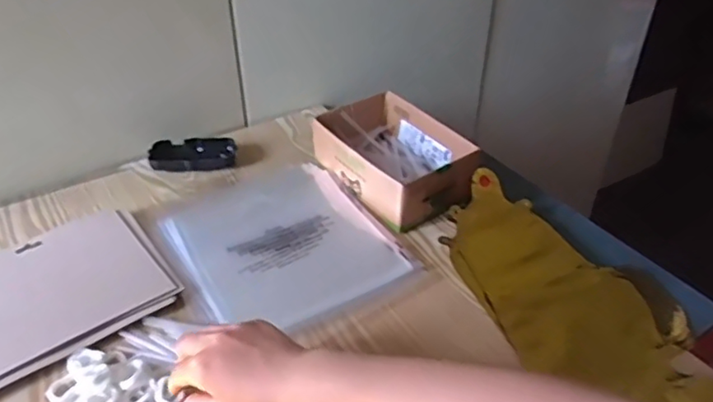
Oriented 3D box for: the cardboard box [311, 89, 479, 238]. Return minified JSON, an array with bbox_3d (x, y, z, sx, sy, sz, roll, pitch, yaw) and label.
[{"bbox_3d":[0.046,-0.051,0.747,0.133,0.069,0.191,-21,43,-27],"label":"cardboard box"}]

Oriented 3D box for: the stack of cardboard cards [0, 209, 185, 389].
[{"bbox_3d":[-0.303,0.084,0.607,0.204,0.008,0.179,-25,45,-29],"label":"stack of cardboard cards"}]

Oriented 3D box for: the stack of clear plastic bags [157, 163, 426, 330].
[{"bbox_3d":[-0.083,0.043,0.677,0.214,0.016,0.246,-20,43,-28],"label":"stack of clear plastic bags"}]

